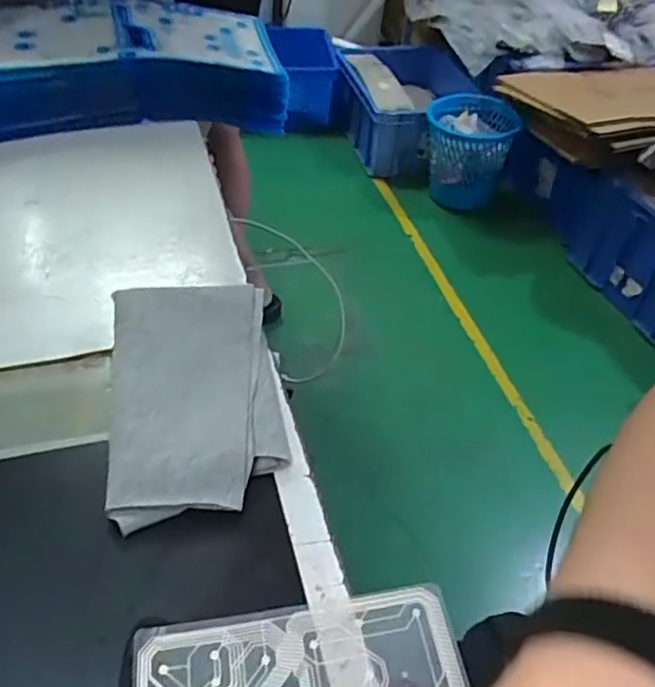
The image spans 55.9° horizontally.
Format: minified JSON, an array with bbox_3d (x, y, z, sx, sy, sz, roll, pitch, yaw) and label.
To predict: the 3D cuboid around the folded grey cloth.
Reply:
[{"bbox_3d":[-0.067,0.023,0.316,0.082,0.020,0.137,-5,46,-11],"label":"folded grey cloth"}]

